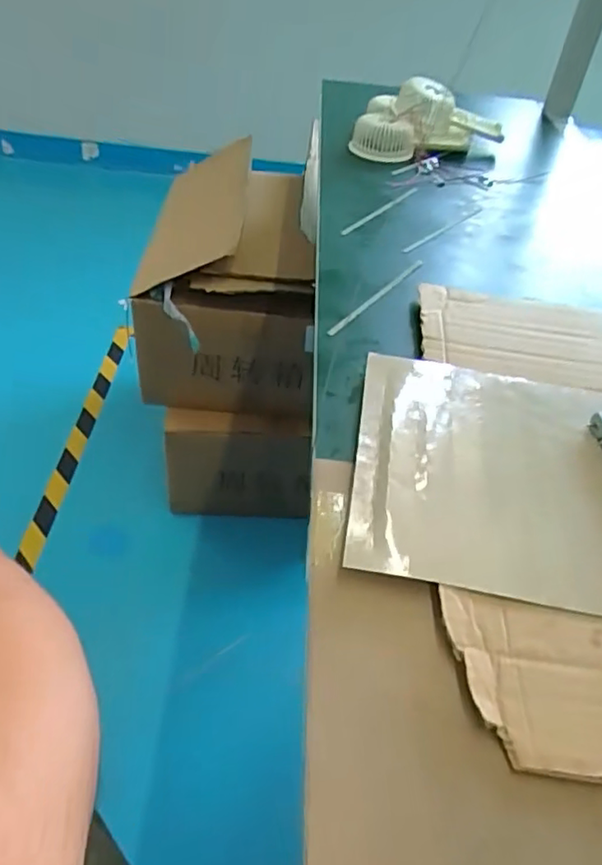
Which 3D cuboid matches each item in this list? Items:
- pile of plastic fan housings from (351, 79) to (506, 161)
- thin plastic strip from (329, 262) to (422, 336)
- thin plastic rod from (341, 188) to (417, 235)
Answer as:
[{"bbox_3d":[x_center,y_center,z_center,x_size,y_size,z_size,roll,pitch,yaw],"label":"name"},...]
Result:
[{"bbox_3d":[0.172,-0.444,0.853,0.207,0.079,0.106,-15,47,-21],"label":"pile of plastic fan housings"},{"bbox_3d":[0.073,-0.130,0.572,0.009,0.006,0.171,30,48,23],"label":"thin plastic strip"},{"bbox_3d":[0.094,-0.263,0.715,0.013,0.004,0.163,32,49,24],"label":"thin plastic rod"}]

